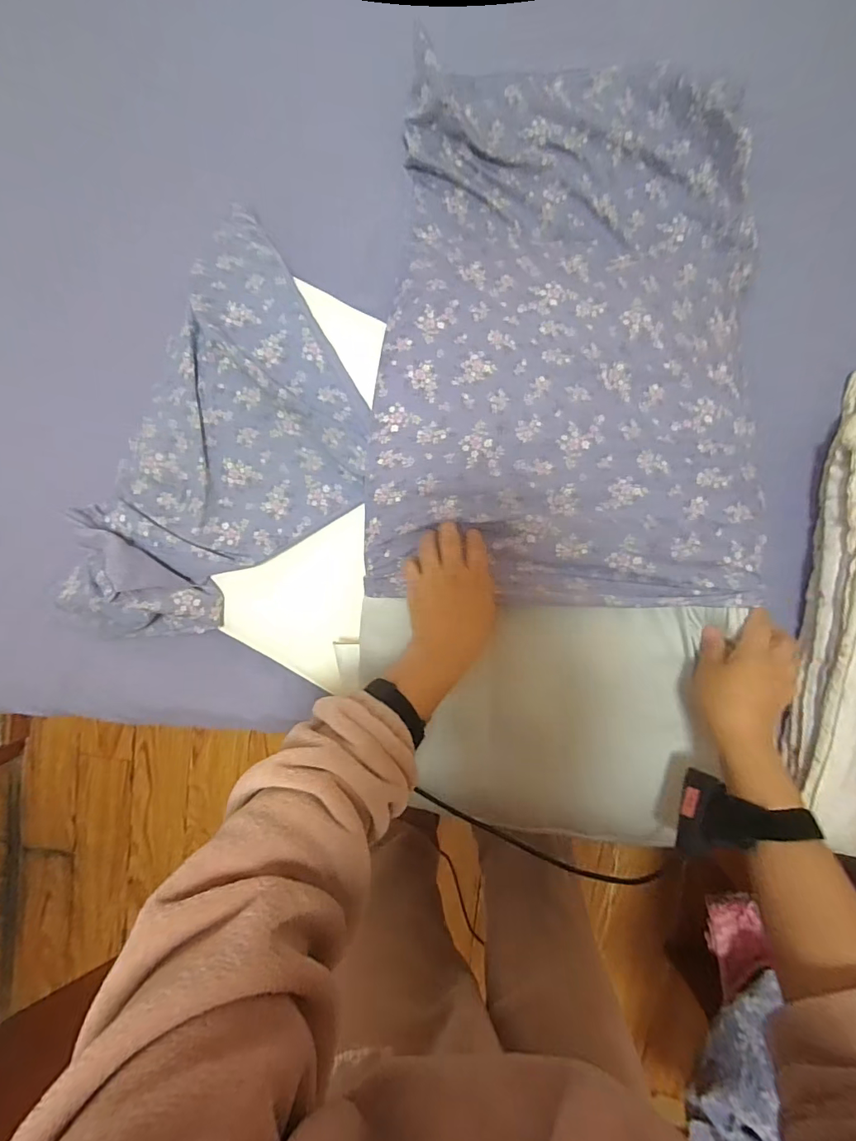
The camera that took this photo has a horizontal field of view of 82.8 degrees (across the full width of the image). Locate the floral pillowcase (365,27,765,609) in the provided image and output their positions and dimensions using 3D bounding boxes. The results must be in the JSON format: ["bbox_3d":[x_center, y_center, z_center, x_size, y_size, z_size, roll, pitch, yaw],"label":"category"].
[{"bbox_3d":[0.155,-0.281,0.540,0.394,0.183,0.611,4,95,7],"label":"floral pillowcase"}]

